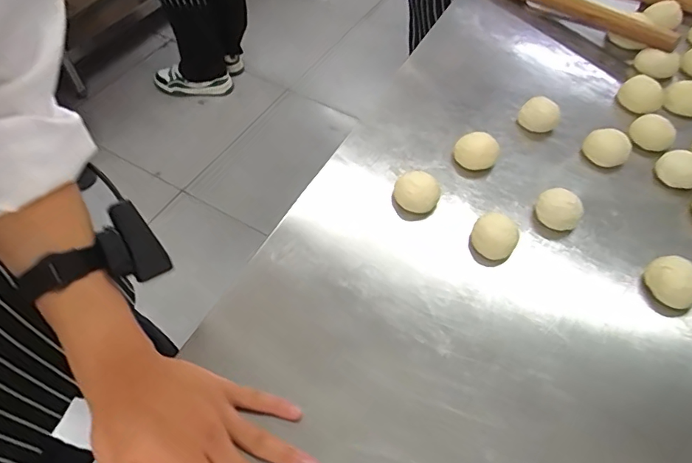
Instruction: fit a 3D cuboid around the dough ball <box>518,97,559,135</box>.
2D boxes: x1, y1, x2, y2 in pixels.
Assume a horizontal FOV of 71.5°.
[{"bbox_3d":[0.254,-0.158,0.630,0.047,0.037,0.046,0,56,-1],"label":"dough ball"}]

